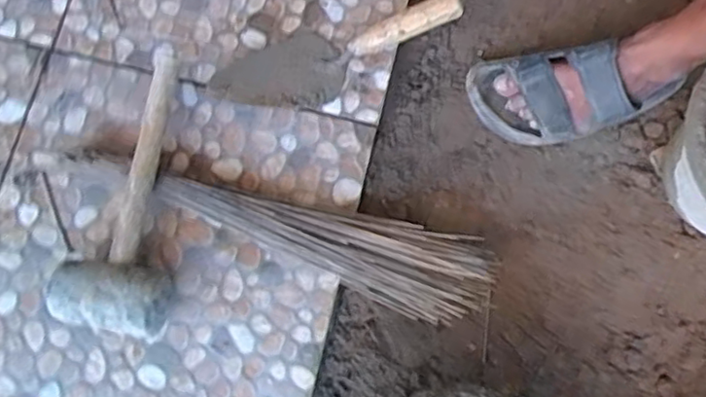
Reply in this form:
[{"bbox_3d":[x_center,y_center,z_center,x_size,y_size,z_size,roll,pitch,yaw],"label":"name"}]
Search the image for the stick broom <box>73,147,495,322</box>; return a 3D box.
[{"bbox_3d":[-0.089,0.037,0.725,0.482,0.044,0.093,13,74,5],"label":"stick broom"}]

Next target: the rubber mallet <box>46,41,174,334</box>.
[{"bbox_3d":[-0.220,-0.014,0.719,0.115,0.076,0.323,14,74,5],"label":"rubber mallet"}]

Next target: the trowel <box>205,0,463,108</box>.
[{"bbox_3d":[-0.025,-0.172,0.752,0.297,0.078,0.092,-15,79,-4],"label":"trowel"}]

